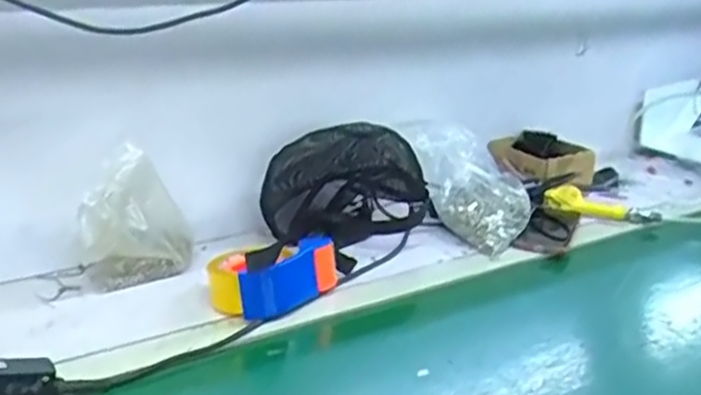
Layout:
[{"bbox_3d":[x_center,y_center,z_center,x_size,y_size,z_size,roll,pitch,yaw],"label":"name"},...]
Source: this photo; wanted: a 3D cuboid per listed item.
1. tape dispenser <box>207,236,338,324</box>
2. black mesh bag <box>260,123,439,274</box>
[{"bbox_3d":[-0.094,0.090,0.860,0.092,0.059,0.144,18,25,38],"label":"tape dispenser"},{"bbox_3d":[-0.005,-0.021,1.047,0.196,0.172,0.164,11,21,22],"label":"black mesh bag"}]

